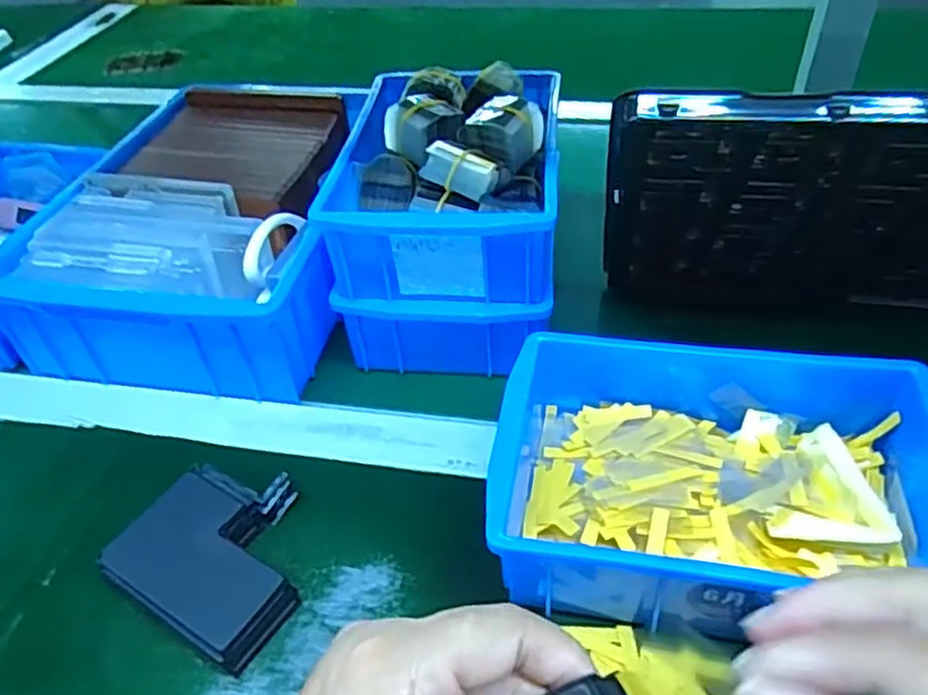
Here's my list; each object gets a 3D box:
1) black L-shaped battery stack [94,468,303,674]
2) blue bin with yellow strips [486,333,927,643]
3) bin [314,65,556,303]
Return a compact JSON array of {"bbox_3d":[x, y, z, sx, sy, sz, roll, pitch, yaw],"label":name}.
[{"bbox_3d":[-0.116,0.103,0.358,0.099,0.024,0.087,22,47,24],"label":"black L-shaped battery stack"},{"bbox_3d":[0.119,0.061,0.350,0.202,0.071,0.147,6,42,9],"label":"blue bin with yellow strips"},{"bbox_3d":[-0.009,-0.113,0.458,0.136,0.075,0.188,3,43,7],"label":"bin"}]

